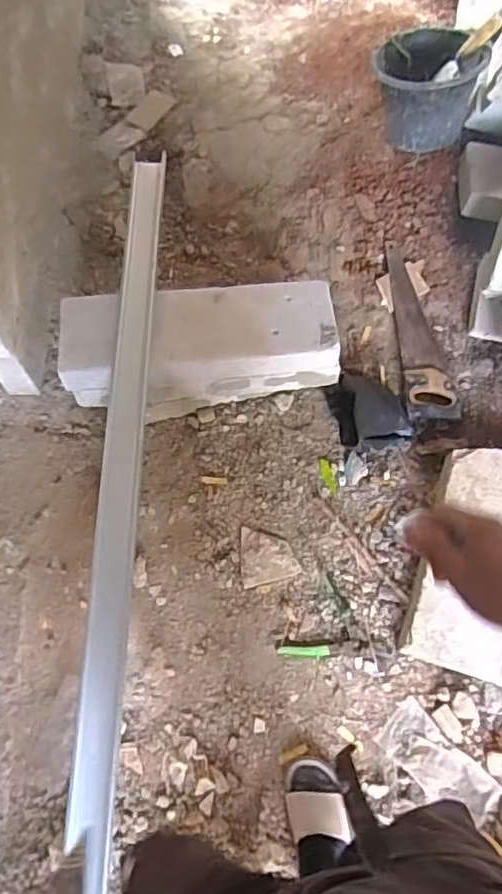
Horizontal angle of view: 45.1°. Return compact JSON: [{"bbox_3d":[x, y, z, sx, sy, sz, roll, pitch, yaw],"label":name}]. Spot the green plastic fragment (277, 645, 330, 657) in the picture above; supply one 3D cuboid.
[{"bbox_3d":[0.108,0.420,1.242,0.105,0.004,0.022,-2,66,-1],"label":"green plastic fragment"}]

